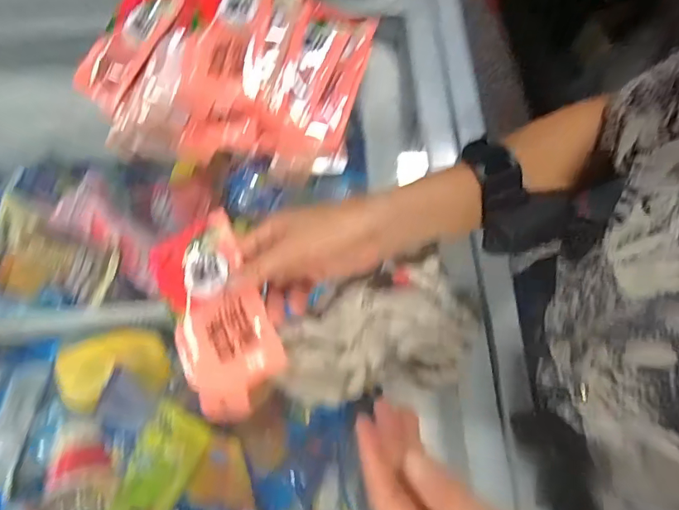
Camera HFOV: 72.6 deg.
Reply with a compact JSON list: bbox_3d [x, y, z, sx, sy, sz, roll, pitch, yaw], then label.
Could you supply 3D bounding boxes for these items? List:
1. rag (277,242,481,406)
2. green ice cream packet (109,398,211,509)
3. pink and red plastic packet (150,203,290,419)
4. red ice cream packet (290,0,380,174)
[{"bbox_3d":[0.030,0.066,0.371,0.160,0.055,0.095,-21,74,-6],"label":"rag"},{"bbox_3d":[-0.185,0.220,0.469,0.063,0.016,0.127,24,75,7],"label":"green ice cream packet"},{"bbox_3d":[-0.096,0.041,0.353,0.073,0.023,0.156,-24,67,-6],"label":"pink and red plastic packet"},{"bbox_3d":[-0.010,-0.170,0.457,0.061,0.040,0.172,11,74,4],"label":"red ice cream packet"}]

